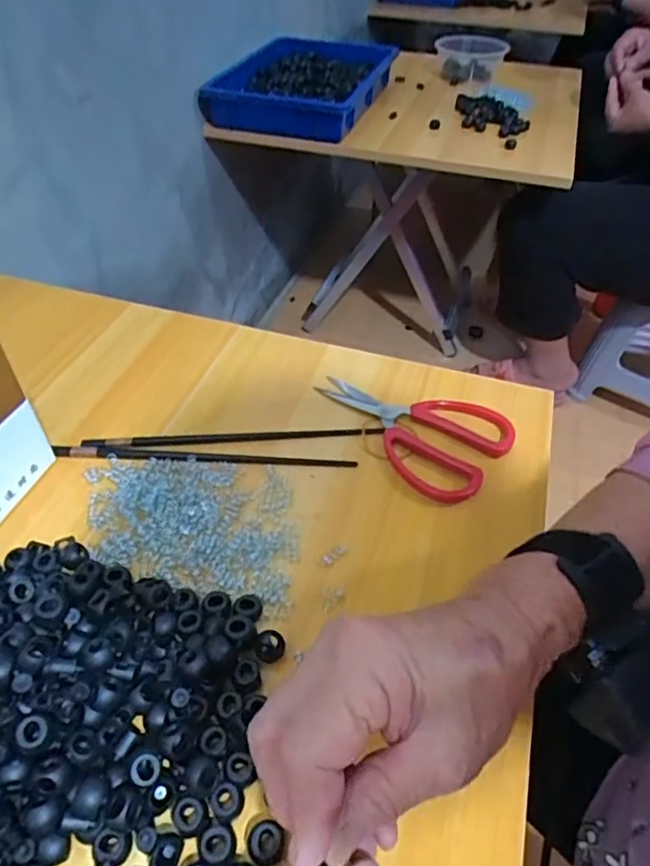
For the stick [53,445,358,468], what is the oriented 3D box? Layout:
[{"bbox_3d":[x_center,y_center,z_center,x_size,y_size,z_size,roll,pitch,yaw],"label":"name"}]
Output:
[{"bbox_3d":[-0.092,0.018,0.437,0.229,0.004,0.010,3,46,1],"label":"stick"}]

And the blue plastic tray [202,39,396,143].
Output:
[{"bbox_3d":[-0.030,-0.620,1.015,0.250,0.074,0.362,14,48,12],"label":"blue plastic tray"}]

